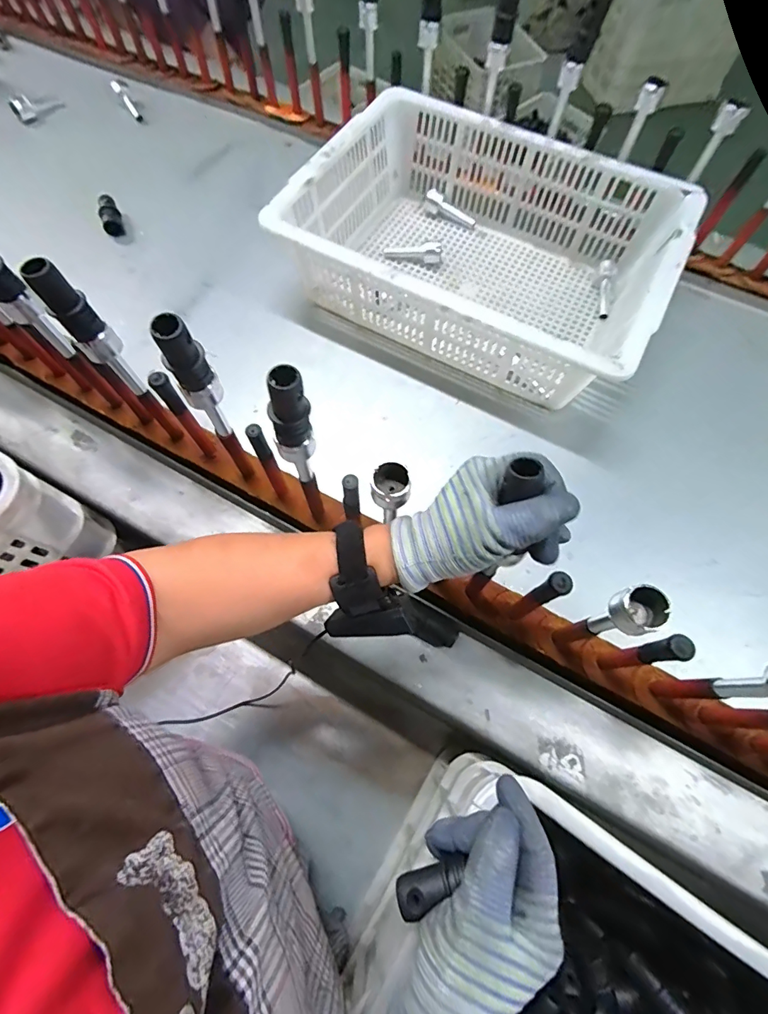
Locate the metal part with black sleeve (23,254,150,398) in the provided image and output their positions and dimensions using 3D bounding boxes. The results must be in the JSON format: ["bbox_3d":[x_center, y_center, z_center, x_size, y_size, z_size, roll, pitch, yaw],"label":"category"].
[{"bbox_3d":[-0.260,-0.154,0.401,0.033,0.134,0.028,27,69,10],"label":"metal part with black sleeve"}]

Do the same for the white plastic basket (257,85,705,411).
[{"bbox_3d":[0.137,-0.362,0.642,0.485,0.150,0.367,27,70,9],"label":"white plastic basket"}]

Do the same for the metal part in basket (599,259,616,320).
[{"bbox_3d":[0.340,-0.331,0.685,0.019,0.017,0.099,7,85,1],"label":"metal part in basket"}]

